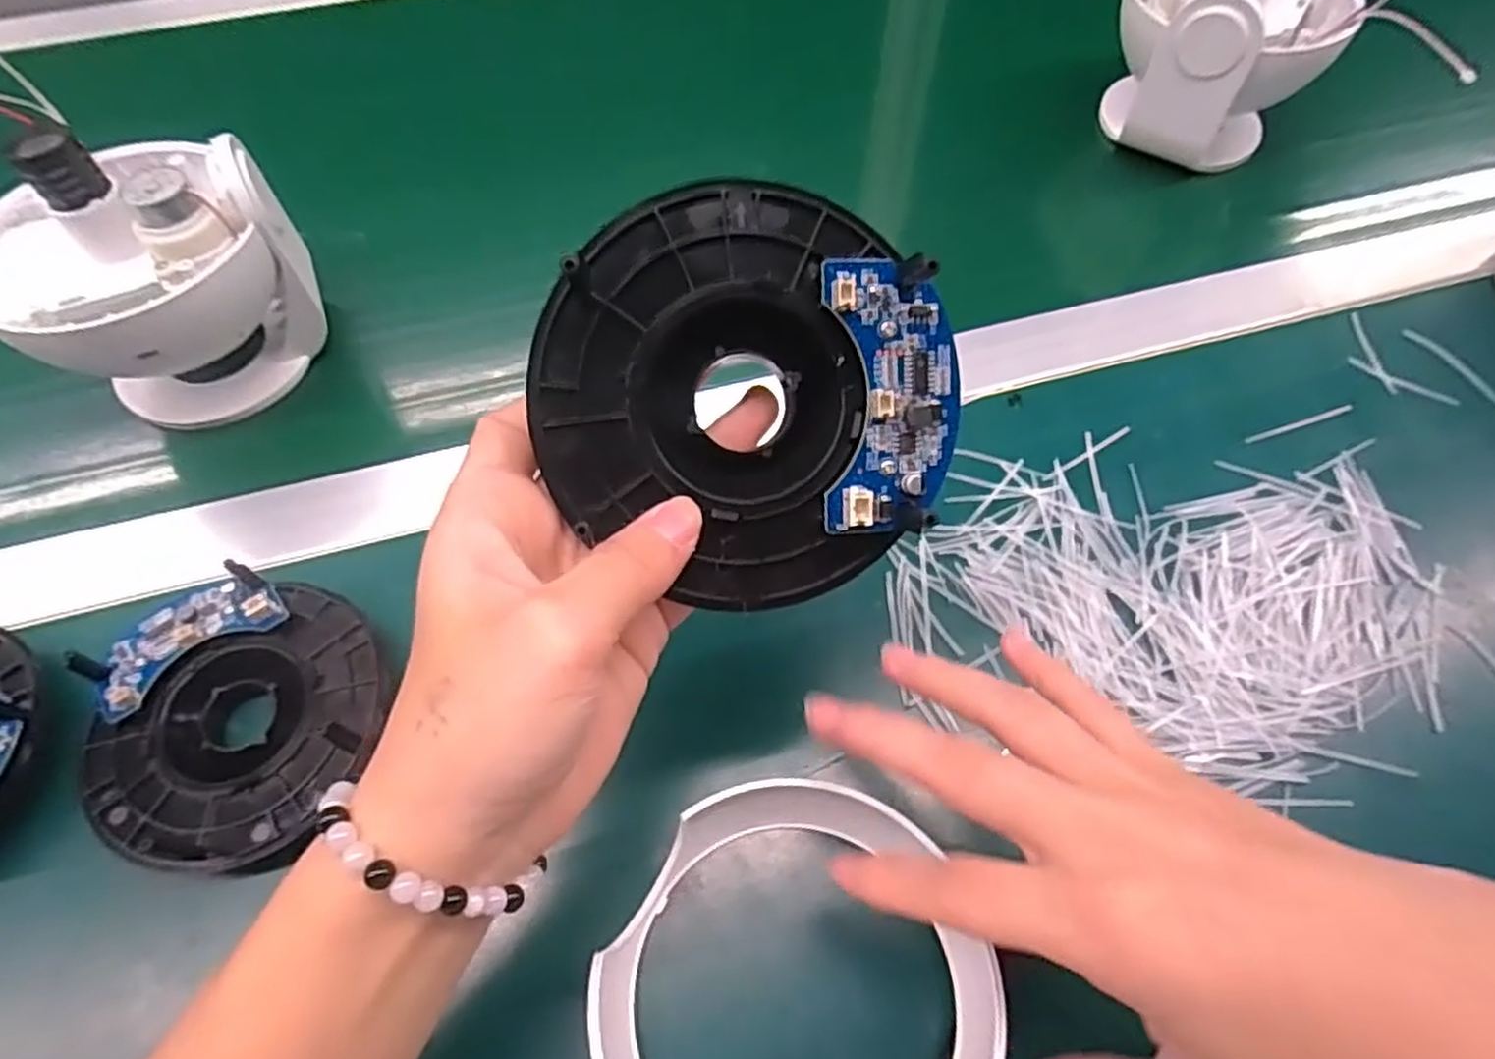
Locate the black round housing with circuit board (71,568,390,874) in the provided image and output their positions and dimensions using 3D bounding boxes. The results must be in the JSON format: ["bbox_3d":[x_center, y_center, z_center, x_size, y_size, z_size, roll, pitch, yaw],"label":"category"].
[{"bbox_3d":[-0.183,0.064,0.276,0.097,0.022,0.097,22,64,12],"label":"black round housing with circuit board"}]

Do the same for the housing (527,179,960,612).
[{"bbox_3d":[0.000,-0.031,0.192,0.098,0.011,0.099,0,97,-1],"label":"housing"}]

